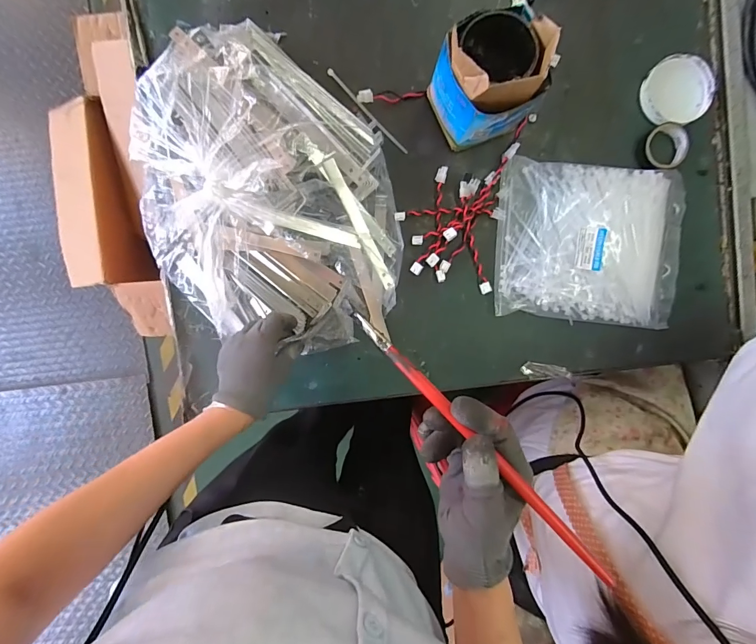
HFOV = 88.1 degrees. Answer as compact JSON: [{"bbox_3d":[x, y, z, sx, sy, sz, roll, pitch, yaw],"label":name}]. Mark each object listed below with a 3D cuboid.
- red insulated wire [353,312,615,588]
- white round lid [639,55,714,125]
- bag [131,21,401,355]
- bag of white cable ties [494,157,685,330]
[{"bbox_3d":[0.069,0.083,0.282,0.011,0.010,0.247,-44,77,2],"label":"red insulated wire"},{"bbox_3d":[0.394,-0.304,0.514,0.098,0.016,0.082,-6,94,-1],"label":"white round lid"},{"bbox_3d":[-0.127,-0.155,0.475,0.291,0.092,0.371,-4,94,-1],"label":"bag"},{"bbox_3d":[0.281,-0.103,0.518,0.242,0.024,0.200,5,94,-1],"label":"bag of white cable ties"}]

